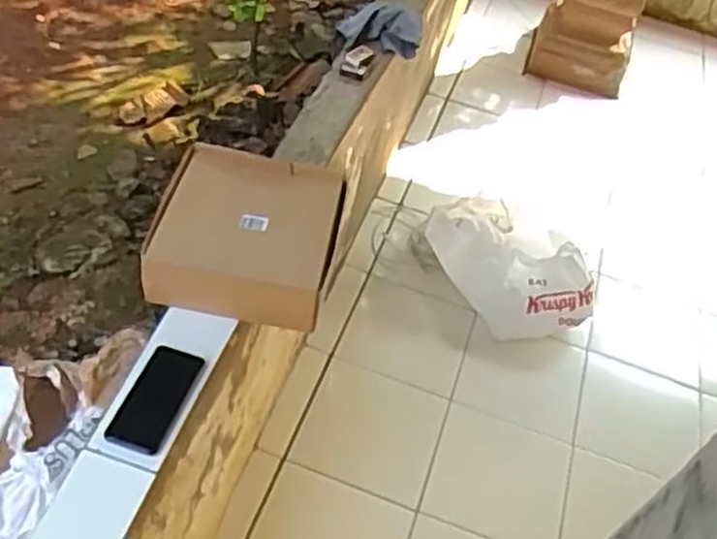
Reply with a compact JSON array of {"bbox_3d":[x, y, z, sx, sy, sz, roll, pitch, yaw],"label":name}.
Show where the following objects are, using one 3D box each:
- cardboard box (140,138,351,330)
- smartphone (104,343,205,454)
[{"bbox_3d":[-0.172,-0.058,1.188,0.274,0.088,0.293,9,48,-5],"label":"cardboard box"},{"bbox_3d":[-0.273,0.174,1.030,0.083,0.011,0.156,9,49,13],"label":"smartphone"}]

